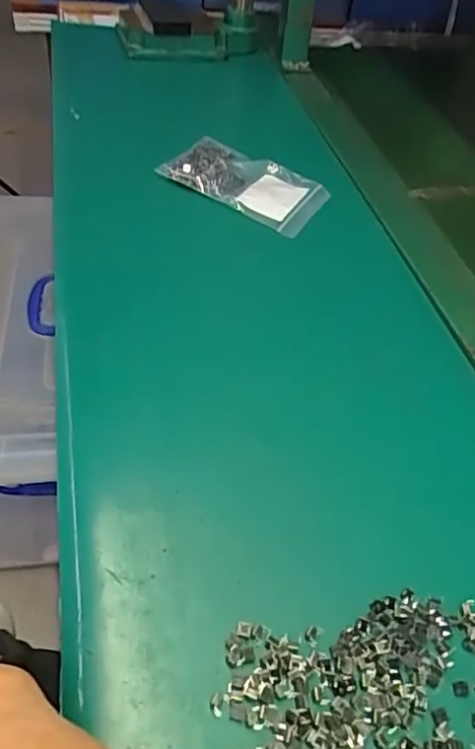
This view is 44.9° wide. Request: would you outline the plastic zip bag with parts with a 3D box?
[{"bbox_3d":[0.010,-0.192,0.577,0.147,0.017,0.092,34,54,12],"label":"plastic zip bag with parts"}]

